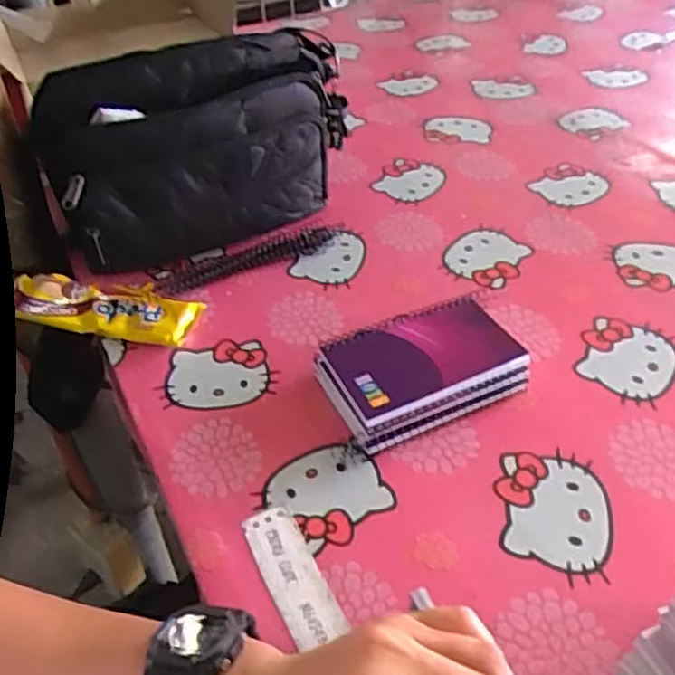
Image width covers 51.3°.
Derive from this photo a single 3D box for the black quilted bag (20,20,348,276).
[{"bbox_3d":[-0.117,-0.167,0.641,0.277,0.173,0.099,-21,44,-20],"label":"black quilted bag"}]

